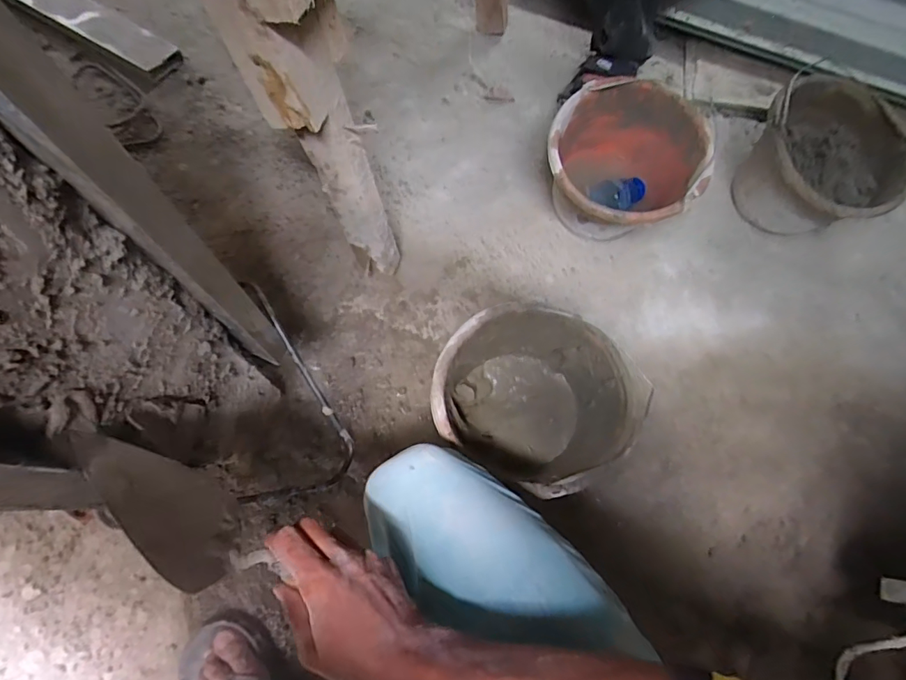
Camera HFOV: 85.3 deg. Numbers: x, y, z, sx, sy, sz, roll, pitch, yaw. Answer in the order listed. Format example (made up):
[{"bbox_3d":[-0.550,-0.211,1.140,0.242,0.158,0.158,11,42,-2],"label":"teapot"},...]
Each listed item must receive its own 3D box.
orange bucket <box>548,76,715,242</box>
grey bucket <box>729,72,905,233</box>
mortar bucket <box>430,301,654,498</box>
[{"bbox_3d":[0.252,-0.255,0.768,0.219,0.159,0.221,1,72,-4],"label":"orange bucket"},{"bbox_3d":[0.573,-0.278,0.787,0.184,0.206,0.241,-9,74,-6],"label":"grey bucket"},{"bbox_3d":[0.096,0.086,0.665,0.239,0.162,0.224,1,74,-3],"label":"mortar bucket"}]

